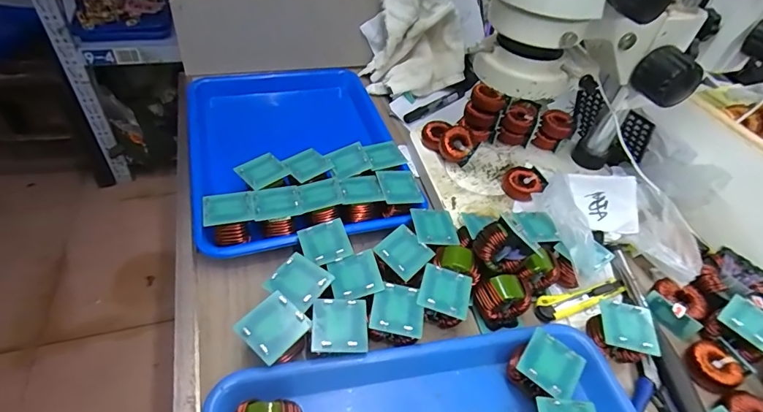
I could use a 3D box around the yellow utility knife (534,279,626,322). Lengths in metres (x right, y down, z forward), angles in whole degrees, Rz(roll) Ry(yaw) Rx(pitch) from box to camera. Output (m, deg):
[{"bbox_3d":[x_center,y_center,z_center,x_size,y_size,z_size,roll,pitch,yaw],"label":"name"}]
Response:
[{"bbox_3d":[0.207,0.095,0.430,0.114,0.018,0.023,-11,48,-18],"label":"yellow utility knife"}]

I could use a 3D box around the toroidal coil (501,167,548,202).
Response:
[{"bbox_3d":[0.170,-0.026,0.504,0.048,0.023,0.044,4,45,-4],"label":"toroidal coil"}]

